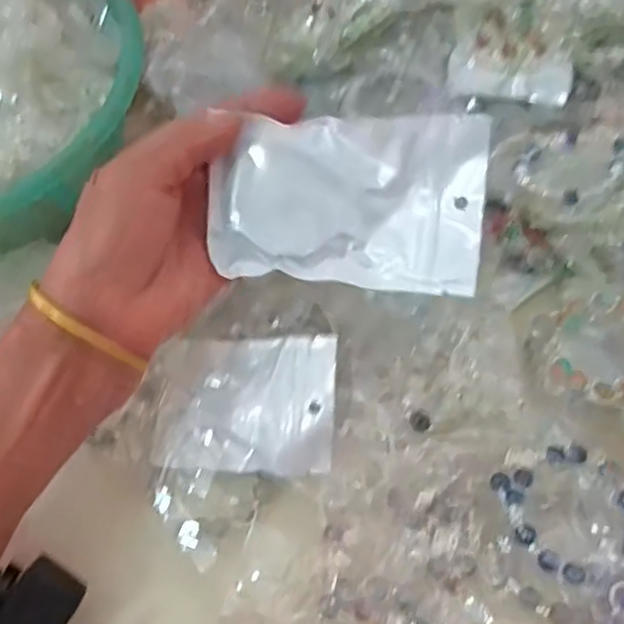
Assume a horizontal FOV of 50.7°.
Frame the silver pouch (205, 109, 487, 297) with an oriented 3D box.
[{"bbox_3d":[0.015,-0.049,0.293,0.118,0.010,0.074,4,100,8],"label":"silver pouch"}]

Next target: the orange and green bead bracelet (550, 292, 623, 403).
[{"bbox_3d":[0.154,0.015,0.331,0.054,0.011,0.060,18,62,12],"label":"orange and green bead bracelet"}]

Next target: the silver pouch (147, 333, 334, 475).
[{"bbox_3d":[-0.033,0.045,0.325,0.089,0.013,0.064,0,79,15],"label":"silver pouch"}]

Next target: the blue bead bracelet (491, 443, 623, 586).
[{"bbox_3d":[0.123,0.093,0.308,0.059,0.007,0.060,-1,59,2],"label":"blue bead bracelet"}]

